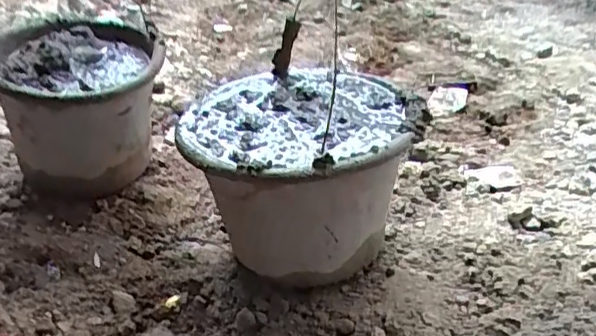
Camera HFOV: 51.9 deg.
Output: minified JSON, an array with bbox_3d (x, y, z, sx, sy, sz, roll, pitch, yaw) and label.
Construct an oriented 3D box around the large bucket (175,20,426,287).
[{"bbox_3d":[0.003,0.017,0.787,0.266,0.219,0.292,0,34,0],"label":"large bucket"}]

